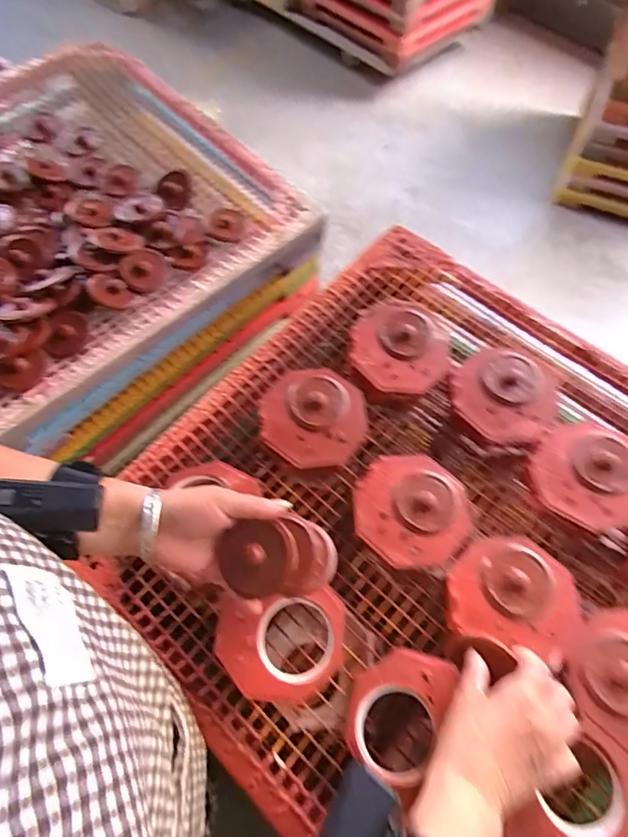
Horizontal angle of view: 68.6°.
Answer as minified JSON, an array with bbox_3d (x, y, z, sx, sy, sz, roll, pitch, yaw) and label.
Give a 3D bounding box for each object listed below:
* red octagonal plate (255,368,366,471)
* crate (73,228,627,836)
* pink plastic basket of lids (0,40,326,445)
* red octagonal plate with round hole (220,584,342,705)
[{"bbox_3d":[-0.002,0.004,0.531,0.121,0.041,0.117,-8,65,-3],"label":"red octagonal plate"},{"bbox_3d":[0.140,0.115,0.495,0.618,0.088,0.599,38,70,17],"label":"crate"},{"bbox_3d":[-0.406,-0.323,0.697,0.614,0.066,0.616,-40,70,-17],"label":"pink plastic basket of lids"},{"bbox_3d":[-0.030,0.208,0.445,0.120,0.048,0.110,-3,64,-1],"label":"red octagonal plate with round hole"}]

